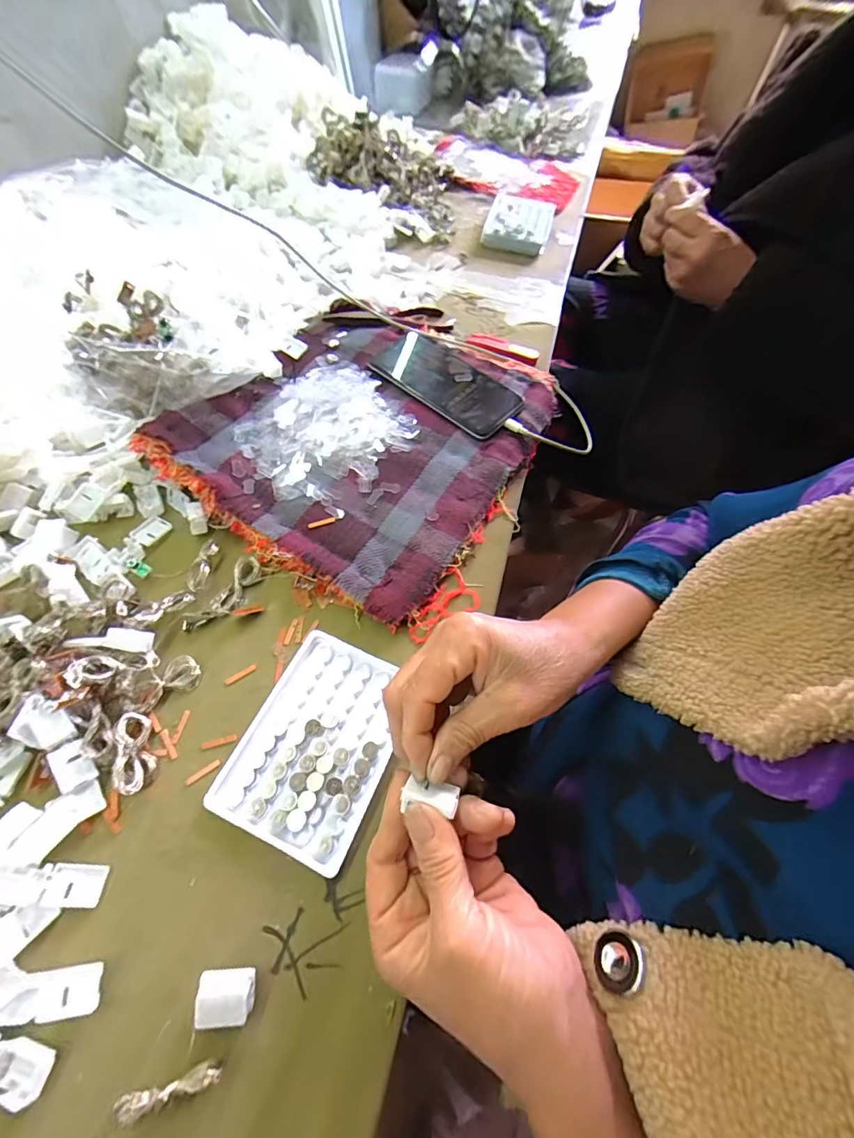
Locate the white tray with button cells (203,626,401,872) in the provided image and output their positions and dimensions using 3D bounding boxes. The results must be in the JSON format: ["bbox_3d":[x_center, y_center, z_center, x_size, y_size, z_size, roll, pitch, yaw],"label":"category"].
[{"bbox_3d":[-0.071,0.112,0.306,0.093,0.010,0.128,22,61,9],"label":"white tray with button cells"}]

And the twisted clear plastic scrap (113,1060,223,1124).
[{"bbox_3d":[-0.122,0.246,0.215,0.045,0.015,0.008,-13,61,-11],"label":"twisted clear plastic scrap"}]

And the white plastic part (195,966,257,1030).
[{"bbox_3d":[-0.103,0.219,0.234,0.026,0.016,0.022,1,60,-3],"label":"white plastic part"}]

